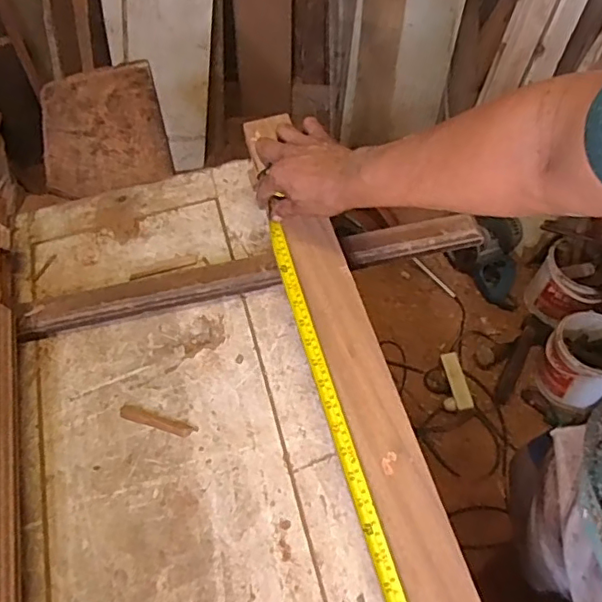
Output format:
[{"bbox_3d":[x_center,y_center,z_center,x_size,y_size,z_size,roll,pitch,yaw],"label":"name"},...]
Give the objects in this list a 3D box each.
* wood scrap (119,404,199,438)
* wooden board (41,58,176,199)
[{"bbox_3d":[-0.168,0.141,0.662,0.095,0.009,0.016,15,62,10],"label":"wood scrap"},{"bbox_3d":[-0.344,-0.305,0.978,0.200,0.016,0.300,-14,59,-9],"label":"wooden board"}]

